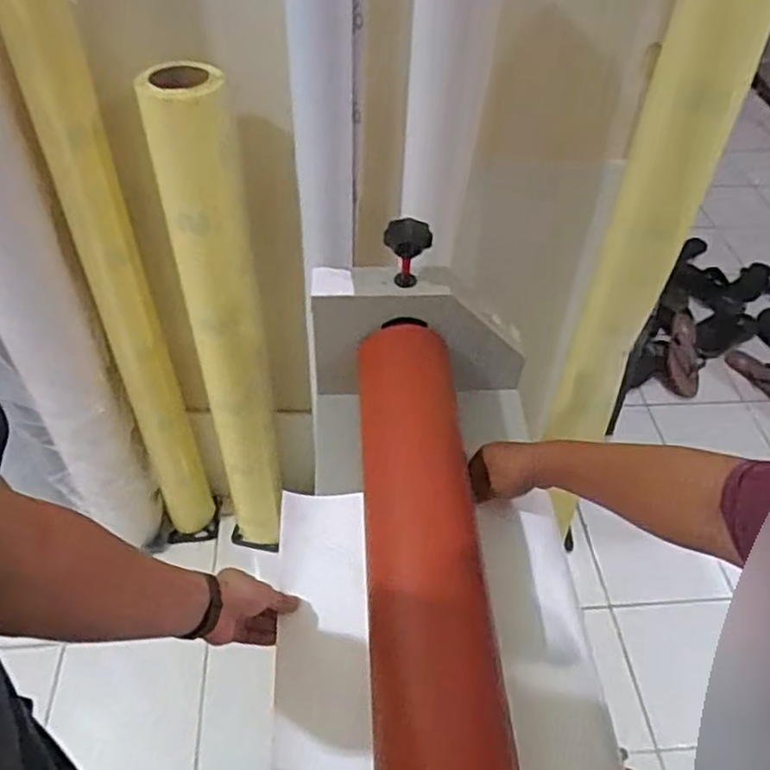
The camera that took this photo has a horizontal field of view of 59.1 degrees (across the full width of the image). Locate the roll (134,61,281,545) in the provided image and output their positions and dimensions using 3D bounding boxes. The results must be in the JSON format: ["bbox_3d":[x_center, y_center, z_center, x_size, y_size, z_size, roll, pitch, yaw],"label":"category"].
[{"bbox_3d":[-0.282,-0.034,1.246,0.121,1.022,0.114,-8,48,-10],"label":"roll"}]

